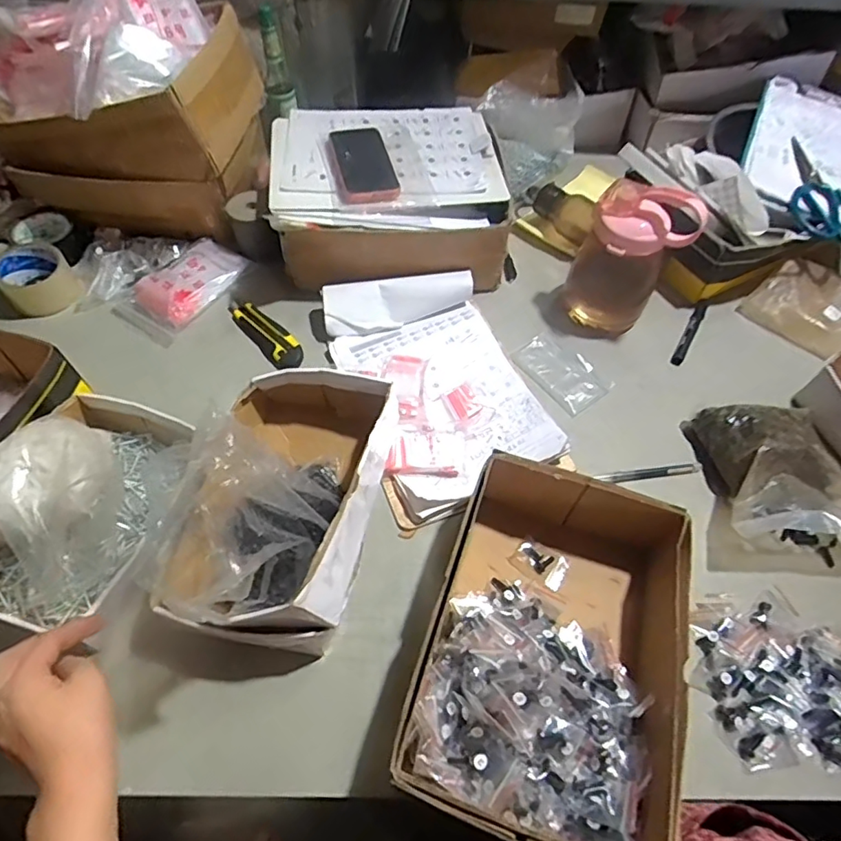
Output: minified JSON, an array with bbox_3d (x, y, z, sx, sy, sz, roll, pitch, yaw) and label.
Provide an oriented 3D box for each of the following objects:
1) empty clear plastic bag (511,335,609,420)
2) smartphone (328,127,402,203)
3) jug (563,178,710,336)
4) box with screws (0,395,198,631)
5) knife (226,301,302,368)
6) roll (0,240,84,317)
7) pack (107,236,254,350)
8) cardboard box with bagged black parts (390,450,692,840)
[{"bbox_3d":[0.192,-0.067,0.758,0.080,0.009,0.127,-31,62,-20],"label":"empty clear plastic bag"},{"bbox_3d":[-0.080,-0.358,0.768,0.078,0.011,0.167,-11,57,-9],"label":"smartphone"},{"bbox_3d":[0.283,-0.228,0.750,0.132,0.198,0.136,20,58,11],"label":"jug"},{"bbox_3d":[-0.361,0.074,0.561,0.148,0.103,0.231,18,58,10],"label":"box with screws"},{"bbox_3d":[-0.215,-0.124,0.768,0.044,0.017,0.159,-35,64,-22],"label":"knife"},{"bbox_3d":[-0.537,-0.199,0.773,0.087,0.054,0.094,1,56,-1],"label":"roll"},{"bbox_3d":[-0.346,-0.201,0.802,0.120,0.033,0.188,29,60,17],"label":"pack"},{"bbox_3d":[0.120,0.208,0.515,0.214,0.092,0.307,16,57,9],"label":"cardboard box with bagged black parts"}]

